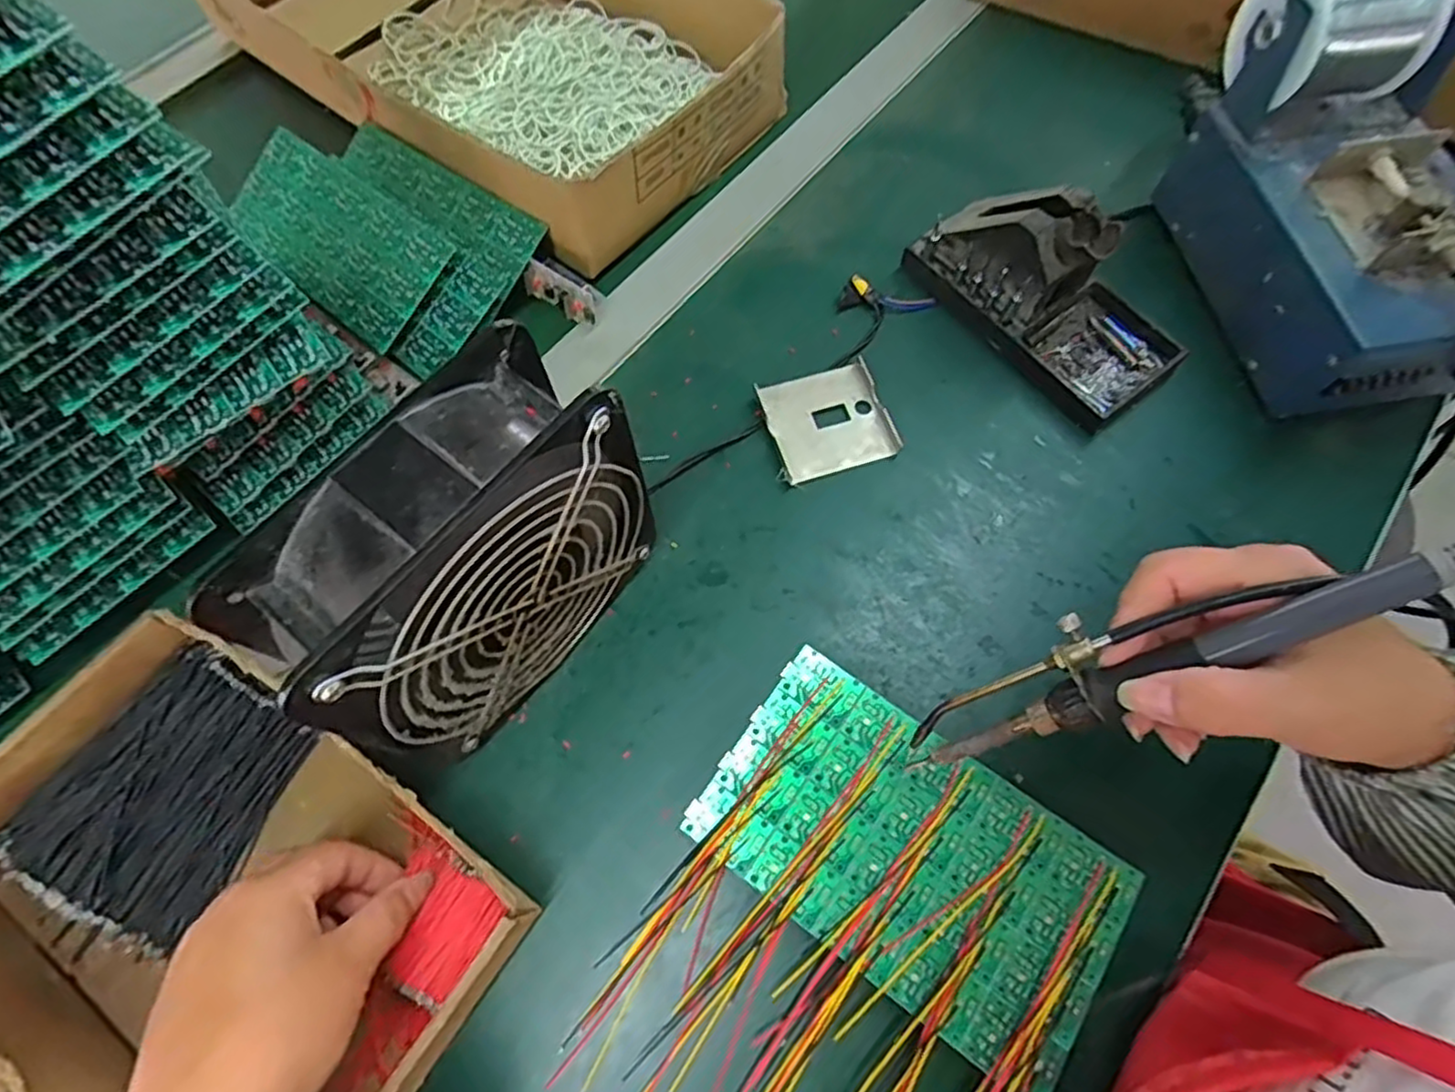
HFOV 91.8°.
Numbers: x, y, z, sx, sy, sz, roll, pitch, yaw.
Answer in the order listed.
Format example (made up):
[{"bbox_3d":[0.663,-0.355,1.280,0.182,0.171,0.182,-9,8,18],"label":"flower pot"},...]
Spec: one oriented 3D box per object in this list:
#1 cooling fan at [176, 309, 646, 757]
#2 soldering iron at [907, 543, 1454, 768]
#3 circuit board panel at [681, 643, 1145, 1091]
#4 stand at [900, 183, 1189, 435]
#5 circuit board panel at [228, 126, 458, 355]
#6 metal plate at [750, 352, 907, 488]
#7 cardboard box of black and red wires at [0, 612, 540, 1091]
[{"bbox_3d":[-0.101,0.010,0.302,0.058,0.153,0.149,35,73,14],"label":"cooling fan"},{"bbox_3d":[0.165,0.034,0.249,0.219,0.016,0.034,-26,65,27],"label":"soldering iron"},{"bbox_3d":[0.080,0.137,0.316,0.174,0.020,0.102,34,72,14],"label":"circuit board panel"},{"bbox_3d":[0.188,-0.155,0.405,0.077,0.065,0.161,-37,71,-13],"label":"stand"},{"bbox_3d":[-0.251,-0.200,0.450,0.172,0.004,0.079,39,93,17],"label":"circuit board panel"},{"bbox_3d":[0.058,-0.075,0.411,0.068,0.009,0.064,-18,68,-6],"label":"metal plate"},{"bbox_3d":[-0.215,0.150,0.302,0.236,0.048,0.151,30,71,13],"label":"cardboard box of black and red wires"}]

